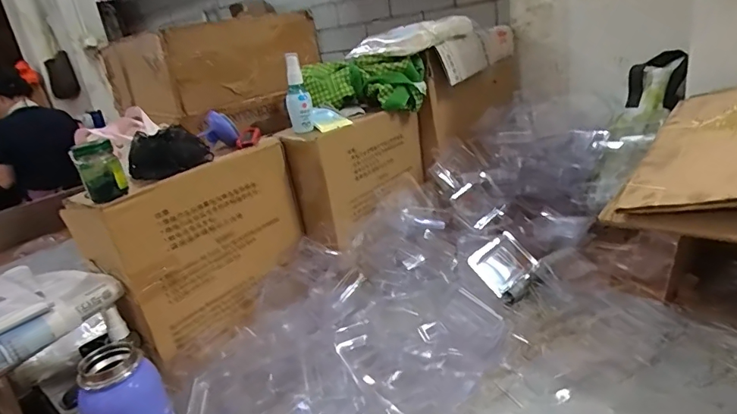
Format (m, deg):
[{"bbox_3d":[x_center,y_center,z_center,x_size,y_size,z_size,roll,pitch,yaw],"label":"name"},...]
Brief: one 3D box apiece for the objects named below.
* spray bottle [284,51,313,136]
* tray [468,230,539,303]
[{"bbox_3d":[-0.110,-0.173,0.708,0.037,0.119,0.030,-11,21,-5],"label":"spray bottle"},{"bbox_3d":[0.210,0.089,0.700,0.082,0.084,0.026,-38,-16,-11],"label":"tray"}]

